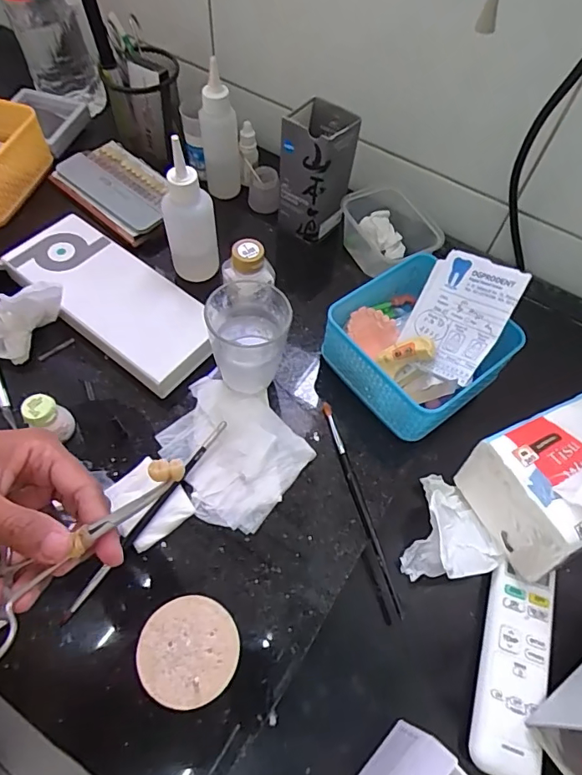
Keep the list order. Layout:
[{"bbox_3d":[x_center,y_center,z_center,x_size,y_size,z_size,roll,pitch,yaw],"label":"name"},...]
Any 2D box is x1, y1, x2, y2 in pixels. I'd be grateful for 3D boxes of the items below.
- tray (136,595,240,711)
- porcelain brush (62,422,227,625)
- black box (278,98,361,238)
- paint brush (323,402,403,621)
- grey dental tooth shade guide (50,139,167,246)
[{"bbox_3d":[-0.071,0.184,0.343,0.066,0.012,0.066,1,60,-3],"label":"tray"},{"bbox_3d":[-0.112,0.097,0.386,0.010,0.011,0.183,32,63,14],"label":"porcelain brush"},{"bbox_3d":[0.026,-0.227,0.523,0.069,0.120,0.060,29,63,13],"label":"black box"},{"bbox_3d":[0.057,0.092,0.406,0.008,0.010,0.181,-14,62,-11],"label":"paint brush"},{"bbox_3d":[-0.187,-0.223,0.554,0.147,0.023,0.090,38,65,17],"label":"grey dental tooth shade guide"}]

